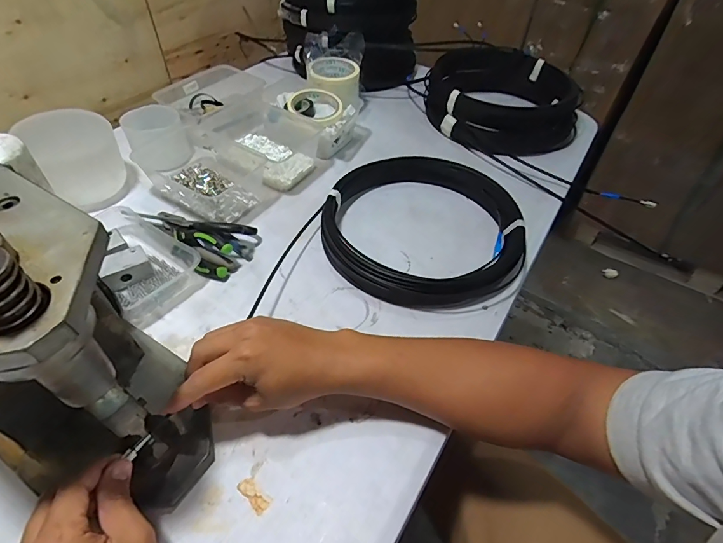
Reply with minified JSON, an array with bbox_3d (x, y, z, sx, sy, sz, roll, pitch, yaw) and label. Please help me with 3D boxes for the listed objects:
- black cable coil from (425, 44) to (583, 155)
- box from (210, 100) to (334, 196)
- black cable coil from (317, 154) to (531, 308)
[{"bbox_3d":[0.290,-0.355,0.816,0.288,0.101,0.348,16,49,11],"label":"black cable coil"},{"bbox_3d":[-0.173,-0.229,0.684,0.234,0.070,0.141,37,56,26],"label":"box"},{"bbox_3d":[0.084,-0.066,0.564,0.273,0.052,0.262,2,48,-2],"label":"black cable coil"}]

